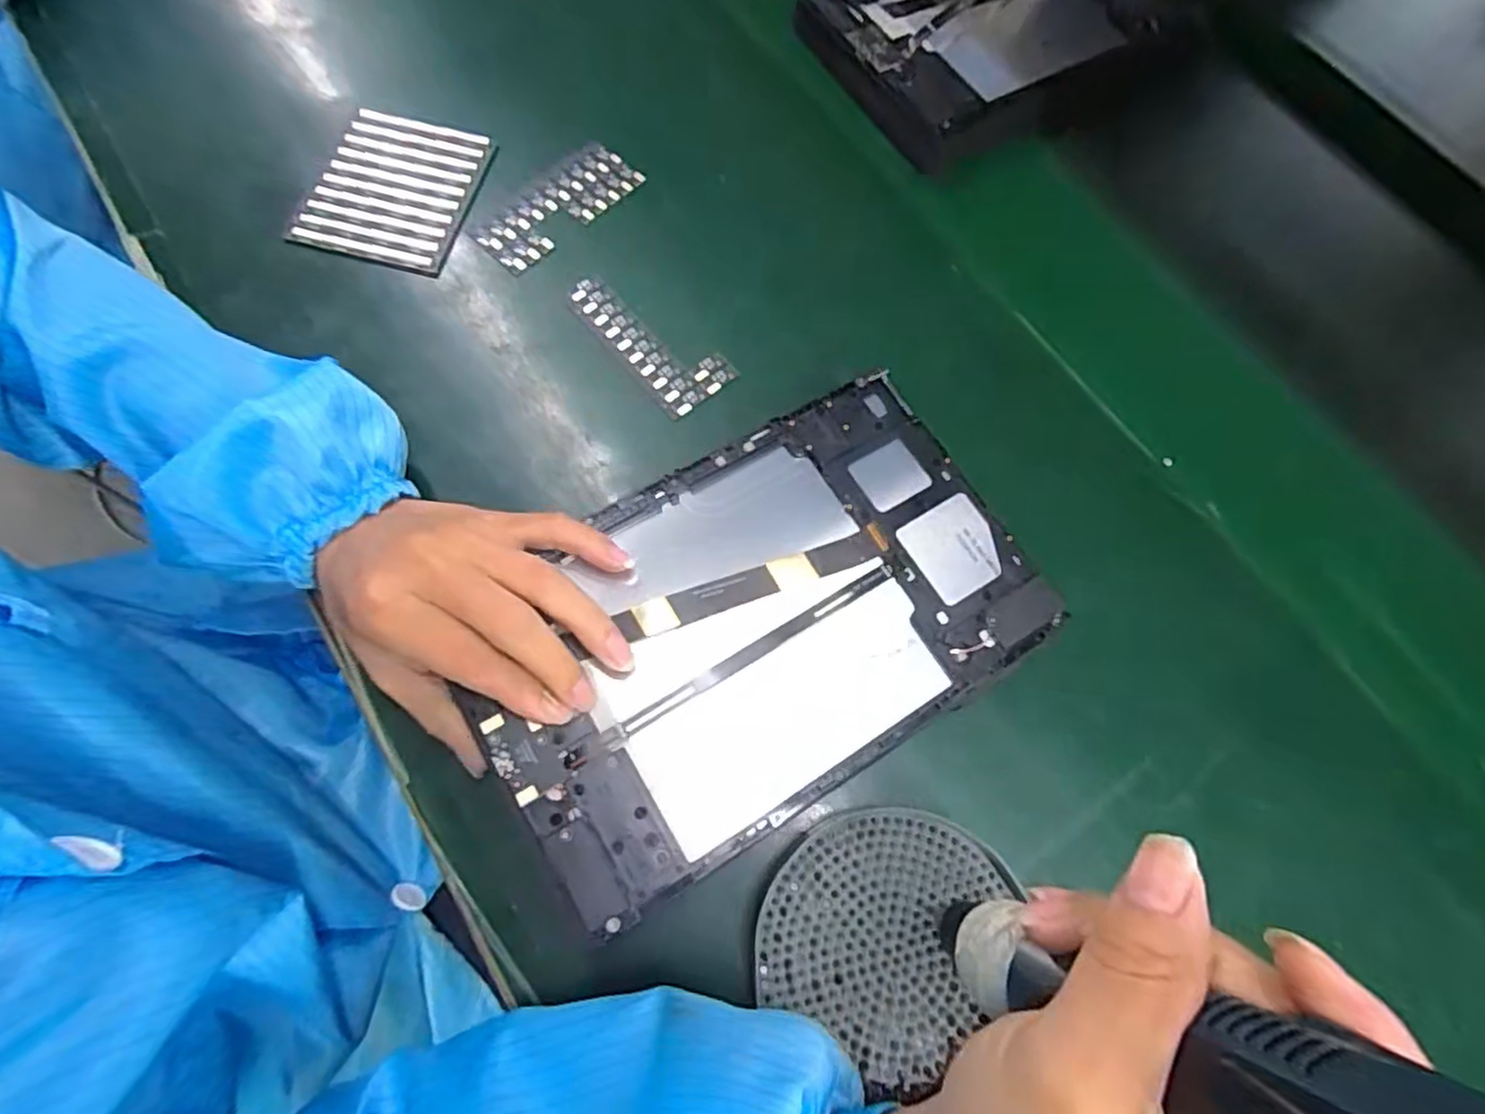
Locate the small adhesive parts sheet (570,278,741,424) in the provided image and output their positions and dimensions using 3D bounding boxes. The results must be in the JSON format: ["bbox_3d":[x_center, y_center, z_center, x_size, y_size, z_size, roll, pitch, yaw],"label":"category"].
[{"bbox_3d":[-0.050,-0.119,0.374,0.040,0.004,0.099,-37,76,-13],"label":"small adhesive parts sheet"}]

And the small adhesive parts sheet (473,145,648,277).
[{"bbox_3d":[-0.105,-0.203,0.403,0.037,0.006,0.099,41,75,11],"label":"small adhesive parts sheet"}]

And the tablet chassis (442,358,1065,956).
[{"bbox_3d":[0.006,0.026,0.298,0.236,0.014,0.144,-31,75,-12],"label":"tablet chassis"}]

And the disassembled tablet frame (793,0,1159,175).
[{"bbox_3d":[0.171,-0.358,0.462,0.241,0.028,0.168,-30,76,-15],"label":"disassembled tablet frame"}]

